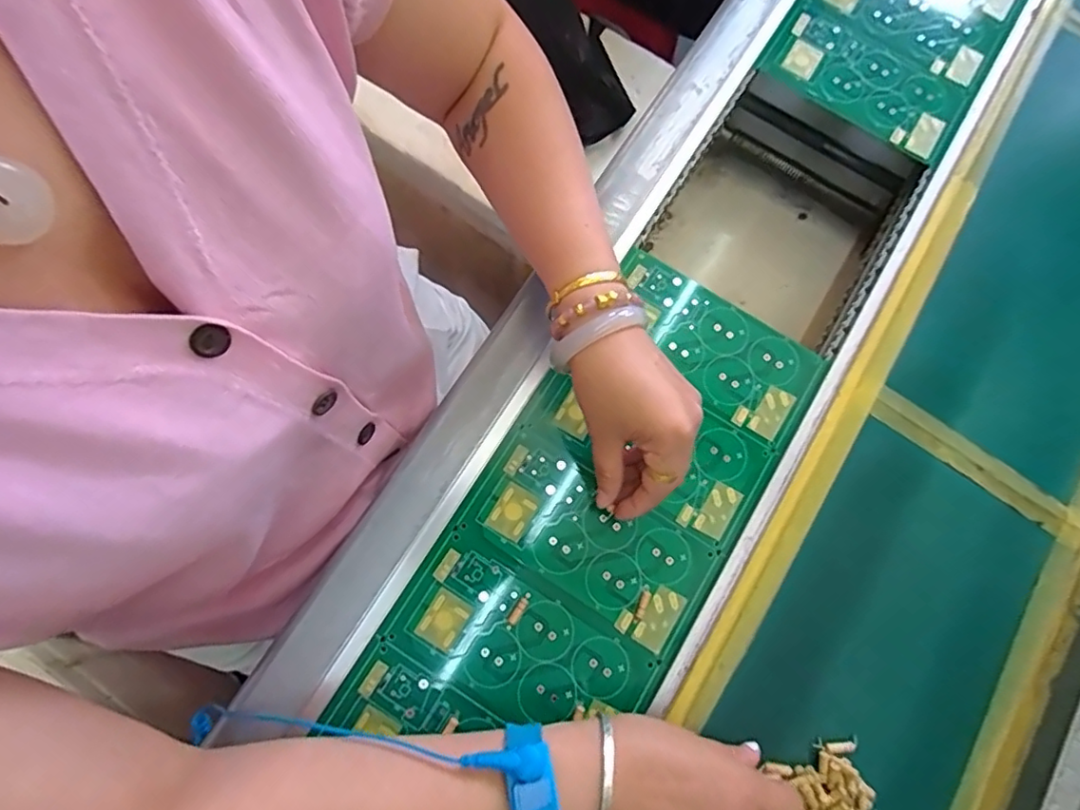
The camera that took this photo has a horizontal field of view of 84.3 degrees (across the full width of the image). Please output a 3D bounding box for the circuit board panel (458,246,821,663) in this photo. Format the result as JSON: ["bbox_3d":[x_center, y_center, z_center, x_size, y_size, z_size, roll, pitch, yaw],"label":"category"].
[{"bbox_3d":[0.073,0.023,0.405,0.156,0.009,0.232,32,78,7],"label":"circuit board panel"}]

